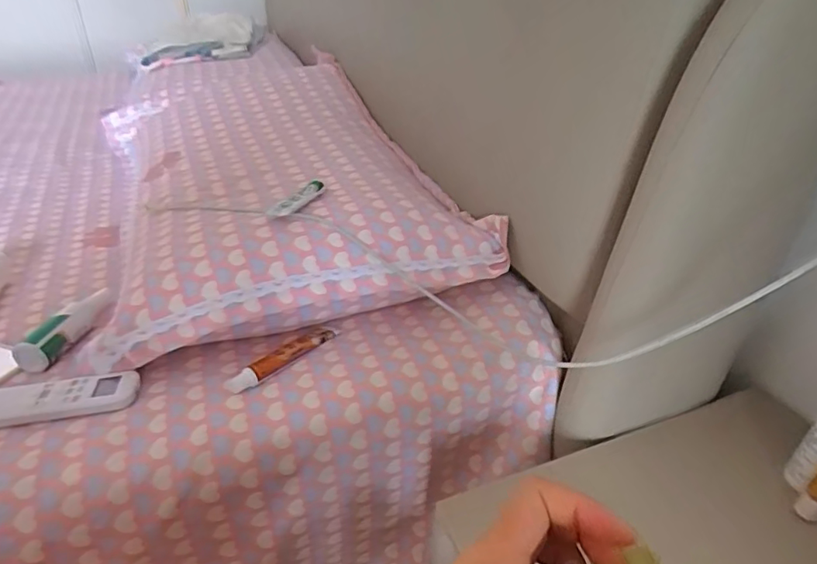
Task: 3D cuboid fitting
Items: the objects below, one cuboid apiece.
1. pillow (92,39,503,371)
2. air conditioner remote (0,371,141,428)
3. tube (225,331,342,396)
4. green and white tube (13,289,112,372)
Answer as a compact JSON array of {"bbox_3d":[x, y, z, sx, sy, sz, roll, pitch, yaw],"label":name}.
[{"bbox_3d":[-0.209,-0.165,0.769,0.421,0.120,0.682,-10,36,-18],"label":"pillow"},{"bbox_3d":[-0.317,0.103,0.465,0.147,0.015,0.040,-6,35,-12],"label":"air conditioner remote"},{"bbox_3d":[-0.117,0.070,0.508,0.117,0.017,0.021,-26,43,-36],"label":"tube"},{"bbox_3d":[-0.349,0.042,0.555,0.030,0.033,0.120,10,34,11],"label":"green and white tube"}]

